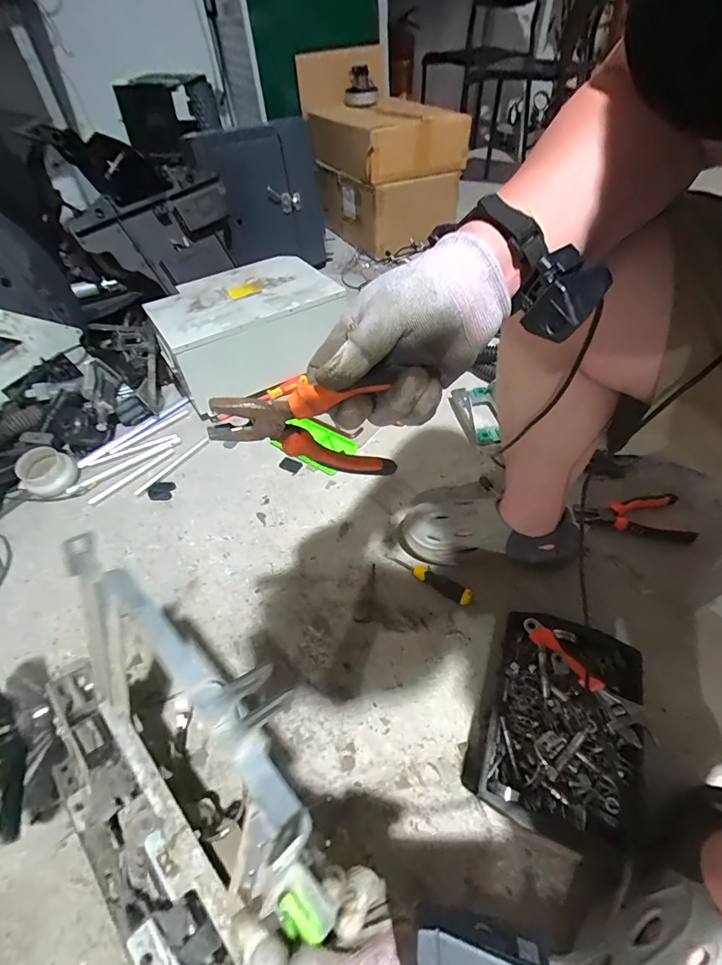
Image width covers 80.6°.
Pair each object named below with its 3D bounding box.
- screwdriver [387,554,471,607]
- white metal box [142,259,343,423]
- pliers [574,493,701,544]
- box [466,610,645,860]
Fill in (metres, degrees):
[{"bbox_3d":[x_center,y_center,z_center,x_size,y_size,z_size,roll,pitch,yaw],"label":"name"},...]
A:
[{"bbox_3d":[0.118,0.160,0.744,0.163,0.030,0.036,27,57,24],"label":"screwdriver"},{"bbox_3d":[-0.285,-0.391,1.114,0.436,0.214,0.241,-30,54,-19],"label":"white metal box"},{"bbox_3d":[0.505,0.068,0.786,0.207,0.025,0.100,-5,50,0],"label":"pliers"},{"bbox_3d":[0.265,0.316,0.561,0.199,0.089,0.253,17,53,17],"label":"box"}]

